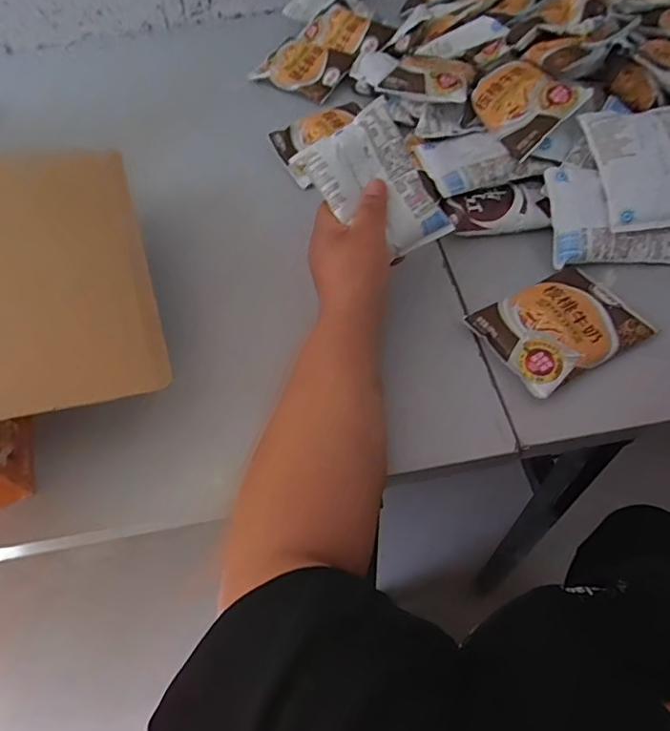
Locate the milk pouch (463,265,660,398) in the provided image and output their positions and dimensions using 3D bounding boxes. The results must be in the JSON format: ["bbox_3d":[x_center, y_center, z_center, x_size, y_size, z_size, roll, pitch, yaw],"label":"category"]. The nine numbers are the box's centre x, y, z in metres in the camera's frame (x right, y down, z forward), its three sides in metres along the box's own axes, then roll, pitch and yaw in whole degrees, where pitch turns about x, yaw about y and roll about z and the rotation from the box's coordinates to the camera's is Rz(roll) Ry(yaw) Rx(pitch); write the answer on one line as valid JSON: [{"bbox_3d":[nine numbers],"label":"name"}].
[{"bbox_3d":[0.195,-0.038,0.464,0.125,0.019,0.094,-27,58,-13],"label":"milk pouch"}]

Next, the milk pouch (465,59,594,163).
[{"bbox_3d":[0.189,-0.269,0.550,0.090,0.023,0.103,-44,68,8],"label":"milk pouch"}]

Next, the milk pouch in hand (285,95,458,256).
[{"bbox_3d":[0.036,-0.149,0.459,0.086,0.018,0.123,-36,99,-8],"label":"milk pouch in hand"}]

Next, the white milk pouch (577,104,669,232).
[{"bbox_3d":[0.291,-0.189,0.498,0.092,0.023,0.124,-8,77,3],"label":"white milk pouch"}]

